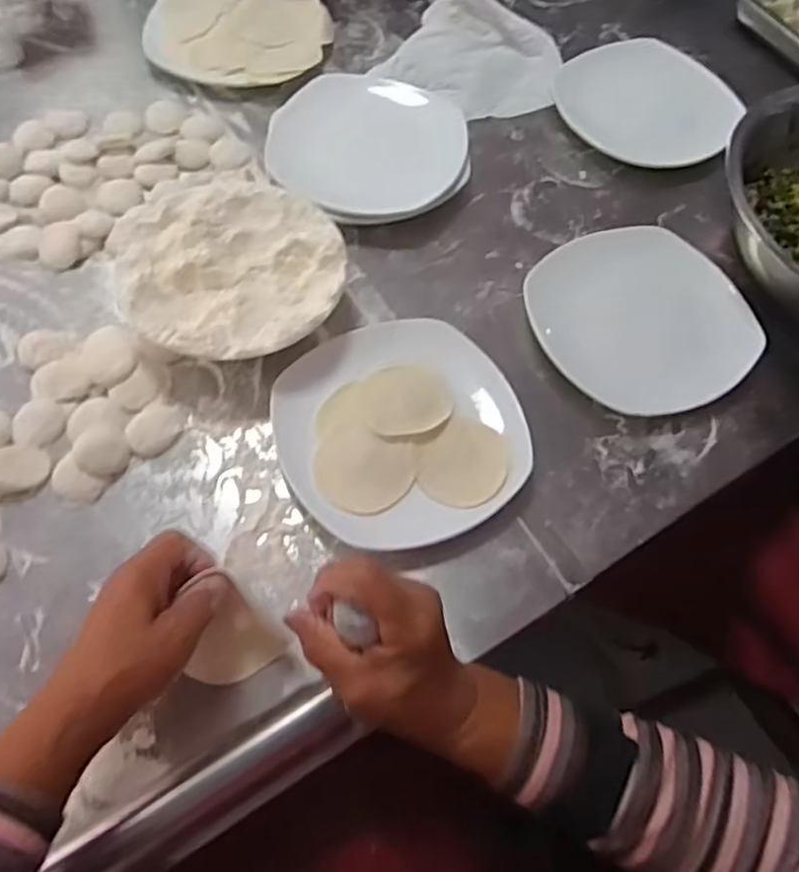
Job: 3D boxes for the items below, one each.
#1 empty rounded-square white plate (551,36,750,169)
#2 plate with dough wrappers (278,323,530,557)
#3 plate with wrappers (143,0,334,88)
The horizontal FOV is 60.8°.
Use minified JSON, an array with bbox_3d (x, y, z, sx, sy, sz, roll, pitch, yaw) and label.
[{"bbox_3d":[0.255,-0.346,0.703,0.181,0.033,0.154,34,67,13],"label":"empty rounded-square white plate"},{"bbox_3d":[-0.001,-0.004,0.520,0.171,0.025,0.174,1,64,-3],"label":"plate with dough wrappers"},{"bbox_3d":[-0.171,-0.435,0.725,0.186,0.028,0.149,6,63,0],"label":"plate with wrappers"}]

